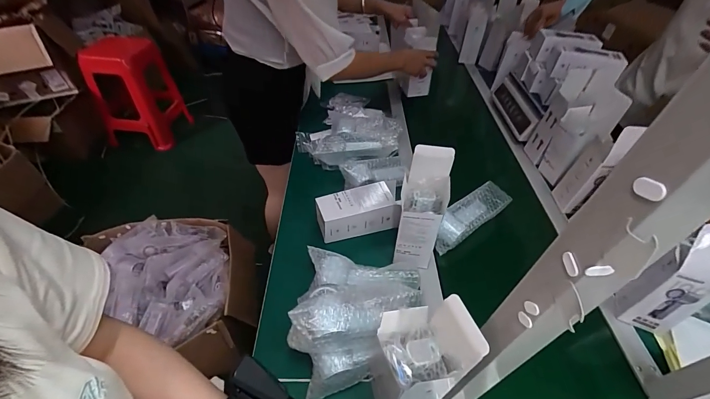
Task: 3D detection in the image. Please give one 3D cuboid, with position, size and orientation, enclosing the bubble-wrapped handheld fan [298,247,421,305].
[{"bbox_3d":[0.011,0.147,0.598,0.208,0.069,0.074,8,46,5],"label":"bubble-wrapped handheld fan"}]

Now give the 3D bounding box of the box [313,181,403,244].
[{"bbox_3d":[0.005,0.026,0.719,0.174,0.072,0.075,-12,47,-15],"label":"box"}]

